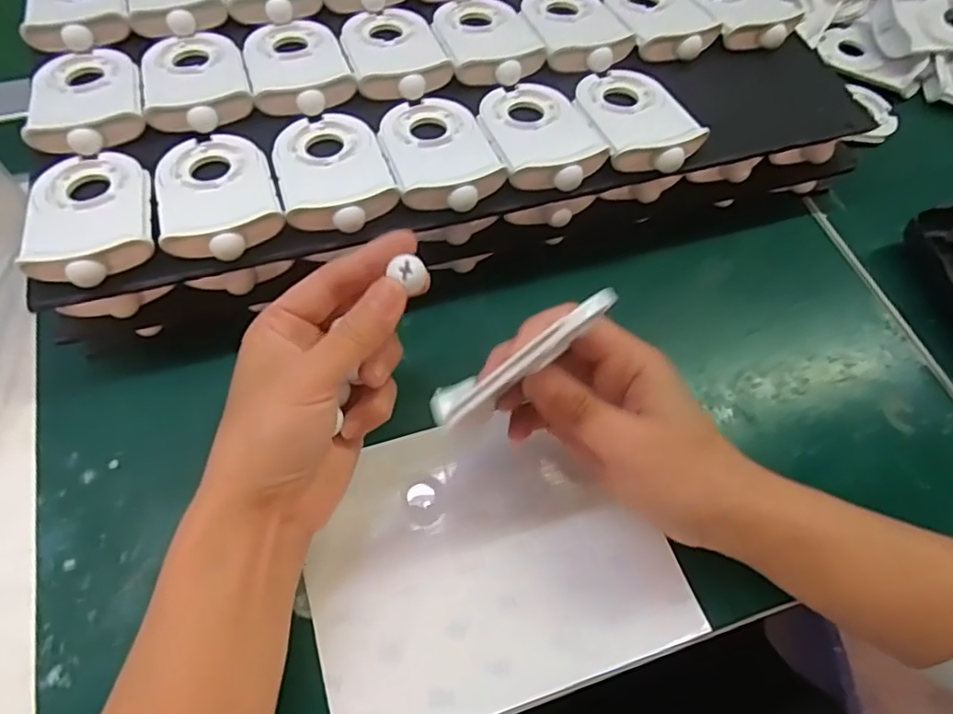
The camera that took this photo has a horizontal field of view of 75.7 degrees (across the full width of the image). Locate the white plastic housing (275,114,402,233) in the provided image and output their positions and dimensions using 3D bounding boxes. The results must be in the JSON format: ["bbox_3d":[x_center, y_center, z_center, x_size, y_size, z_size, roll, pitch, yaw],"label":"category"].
[{"bbox_3d":[-0.077,-0.104,0.328,0.057,0.012,0.087,-15,64,-10],"label":"white plastic housing"}]

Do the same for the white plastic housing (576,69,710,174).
[{"bbox_3d":[0.094,-0.141,0.359,0.057,0.019,0.086,-14,64,-10],"label":"white plastic housing"}]

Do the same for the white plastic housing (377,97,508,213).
[{"bbox_3d":[-0.021,-0.117,0.340,0.058,0.012,0.087,-16,64,-11],"label":"white plastic housing"}]

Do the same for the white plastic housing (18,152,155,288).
[{"bbox_3d":[-0.196,-0.074,0.308,0.058,0.014,0.090,-15,64,-10],"label":"white plastic housing"}]

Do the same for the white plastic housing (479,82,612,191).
[{"bbox_3d":[0.035,-0.130,0.349,0.058,0.013,0.087,-19,65,-12],"label":"white plastic housing"}]

